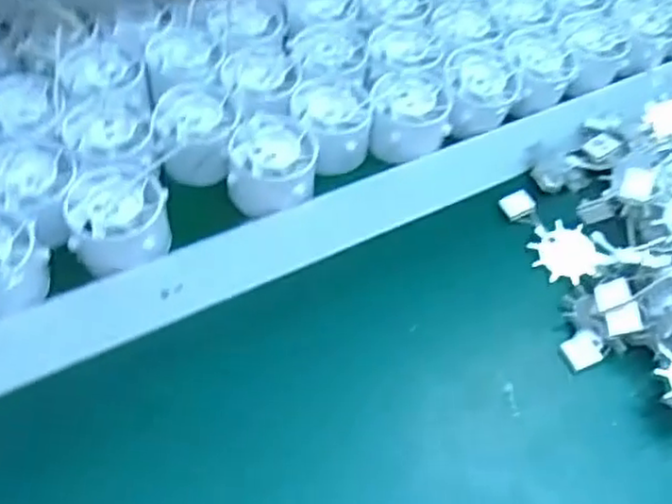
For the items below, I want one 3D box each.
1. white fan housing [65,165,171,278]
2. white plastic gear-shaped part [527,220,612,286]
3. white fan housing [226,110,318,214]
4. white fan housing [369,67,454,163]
[{"bbox_3d":[-0.115,-0.018,0.367,0.047,0.027,0.055,-3,54,-7],"label":"white fan housing"},{"bbox_3d":[0.127,0.000,0.384,0.035,0.004,0.040,-25,55,-2],"label":"white plastic gear-shaped part"},{"bbox_3d":[-0.036,-0.052,0.394,0.046,0.035,0.053,13,54,4],"label":"white fan housing"},{"bbox_3d":[0.046,-0.085,0.433,0.046,0.028,0.056,8,54,0],"label":"white fan housing"}]

